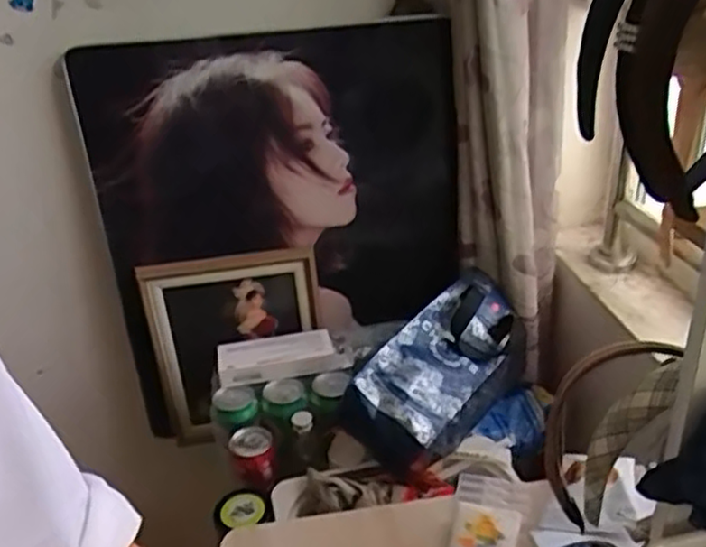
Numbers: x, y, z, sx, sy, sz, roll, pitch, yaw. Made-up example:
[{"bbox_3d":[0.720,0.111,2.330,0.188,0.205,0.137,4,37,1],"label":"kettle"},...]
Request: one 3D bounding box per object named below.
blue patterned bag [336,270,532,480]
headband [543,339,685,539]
[{"bbox_3d":[0.128,0.123,0.918,0.117,0.129,0.297,19,37,35],"label":"blue patterned bag"},{"bbox_3d":[0.178,0.114,0.498,0.082,0.135,0.089,10,32,23],"label":"headband"}]

